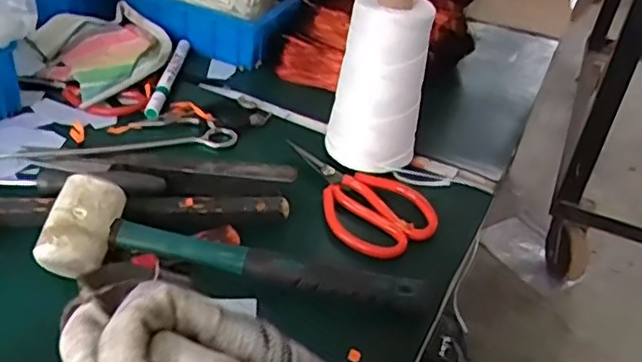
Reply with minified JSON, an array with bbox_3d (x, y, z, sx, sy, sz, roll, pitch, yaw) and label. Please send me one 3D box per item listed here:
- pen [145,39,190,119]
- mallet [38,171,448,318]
[{"bbox_3d":[-0.165,-0.112,0.693,0.016,0.016,0.130,7,45,1],"label":"pen"},{"bbox_3d":[-0.060,0.060,0.479,0.287,0.047,0.064,13,38,-4],"label":"mallet"}]

